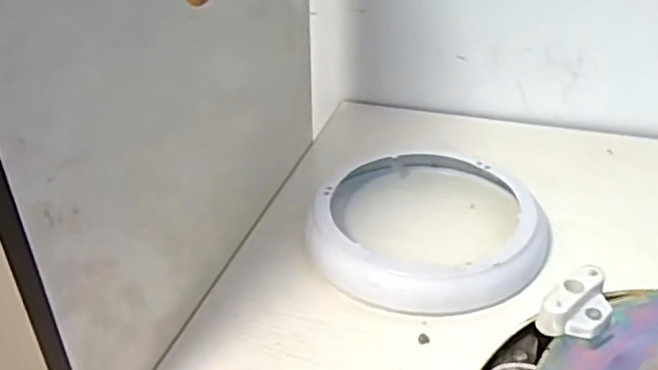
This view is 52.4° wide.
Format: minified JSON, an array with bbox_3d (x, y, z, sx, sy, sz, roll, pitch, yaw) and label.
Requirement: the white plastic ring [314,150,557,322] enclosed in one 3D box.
[{"bbox_3d":[0.079,0.034,0.566,0.188,0.039,0.199,-1,35,0],"label":"white plastic ring"}]

